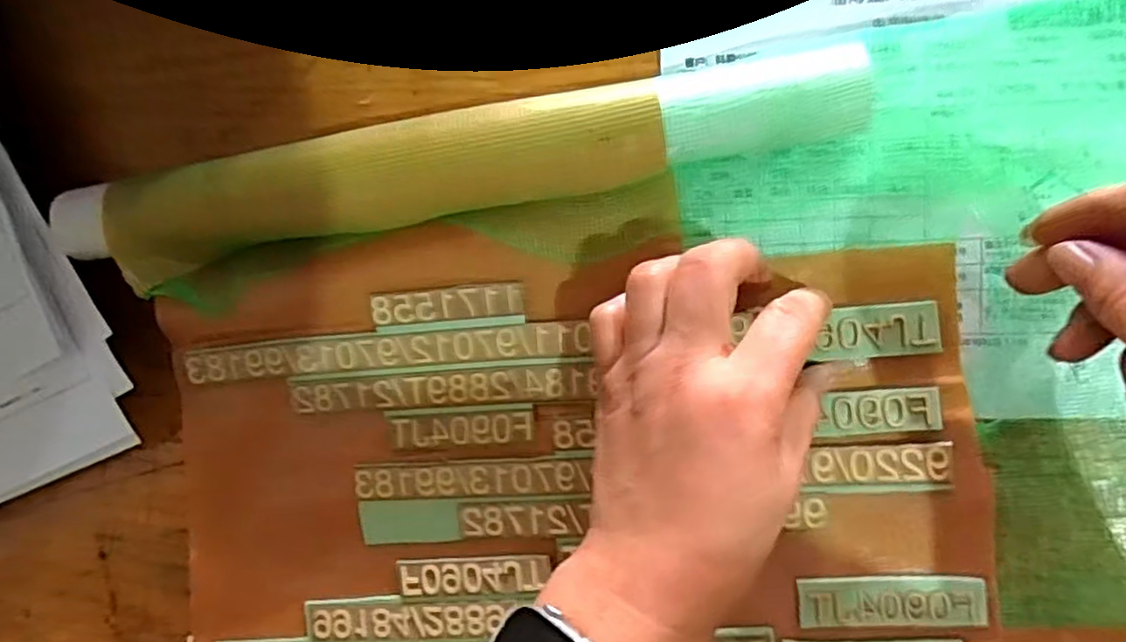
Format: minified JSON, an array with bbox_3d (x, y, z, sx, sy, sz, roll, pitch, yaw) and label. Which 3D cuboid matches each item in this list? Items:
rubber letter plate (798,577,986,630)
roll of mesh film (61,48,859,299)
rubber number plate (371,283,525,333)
[{"bbox_3d":[0.135,0.116,0.271,0.072,0.004,0.021,-6,92,8],"label":"rubber letter plate"},{"bbox_3d":[-0.051,-0.063,0.272,0.330,0.038,0.044,-11,91,8],"label":"roll of mesh film"},{"bbox_3d":[-0.050,-0.006,0.285,0.065,0.006,0.018,-4,92,8],"label":"rubber number plate"}]

